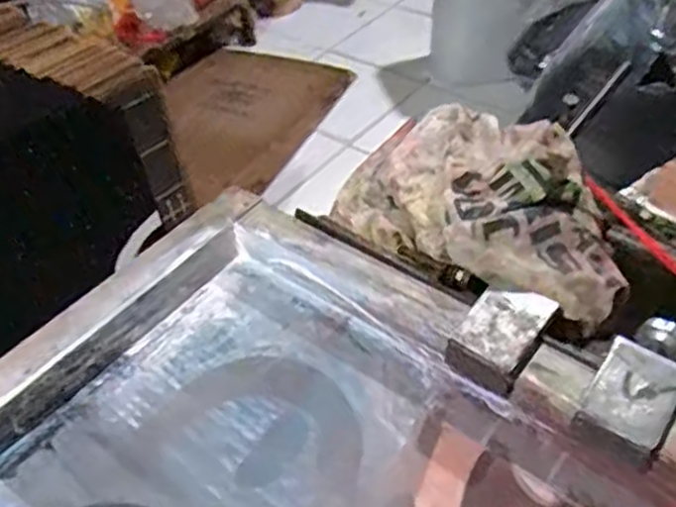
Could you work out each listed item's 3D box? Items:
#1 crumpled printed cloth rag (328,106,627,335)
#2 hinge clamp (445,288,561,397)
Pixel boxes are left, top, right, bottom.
[{"bbox_3d":[0.131,-0.046,0.629,0.168,0.100,0.275,-30,50,-24],"label":"crumpled printed cloth rag"},{"bbox_3d":[0.120,0.061,0.522,0.054,0.020,0.084,26,51,27],"label":"hinge clamp"}]

